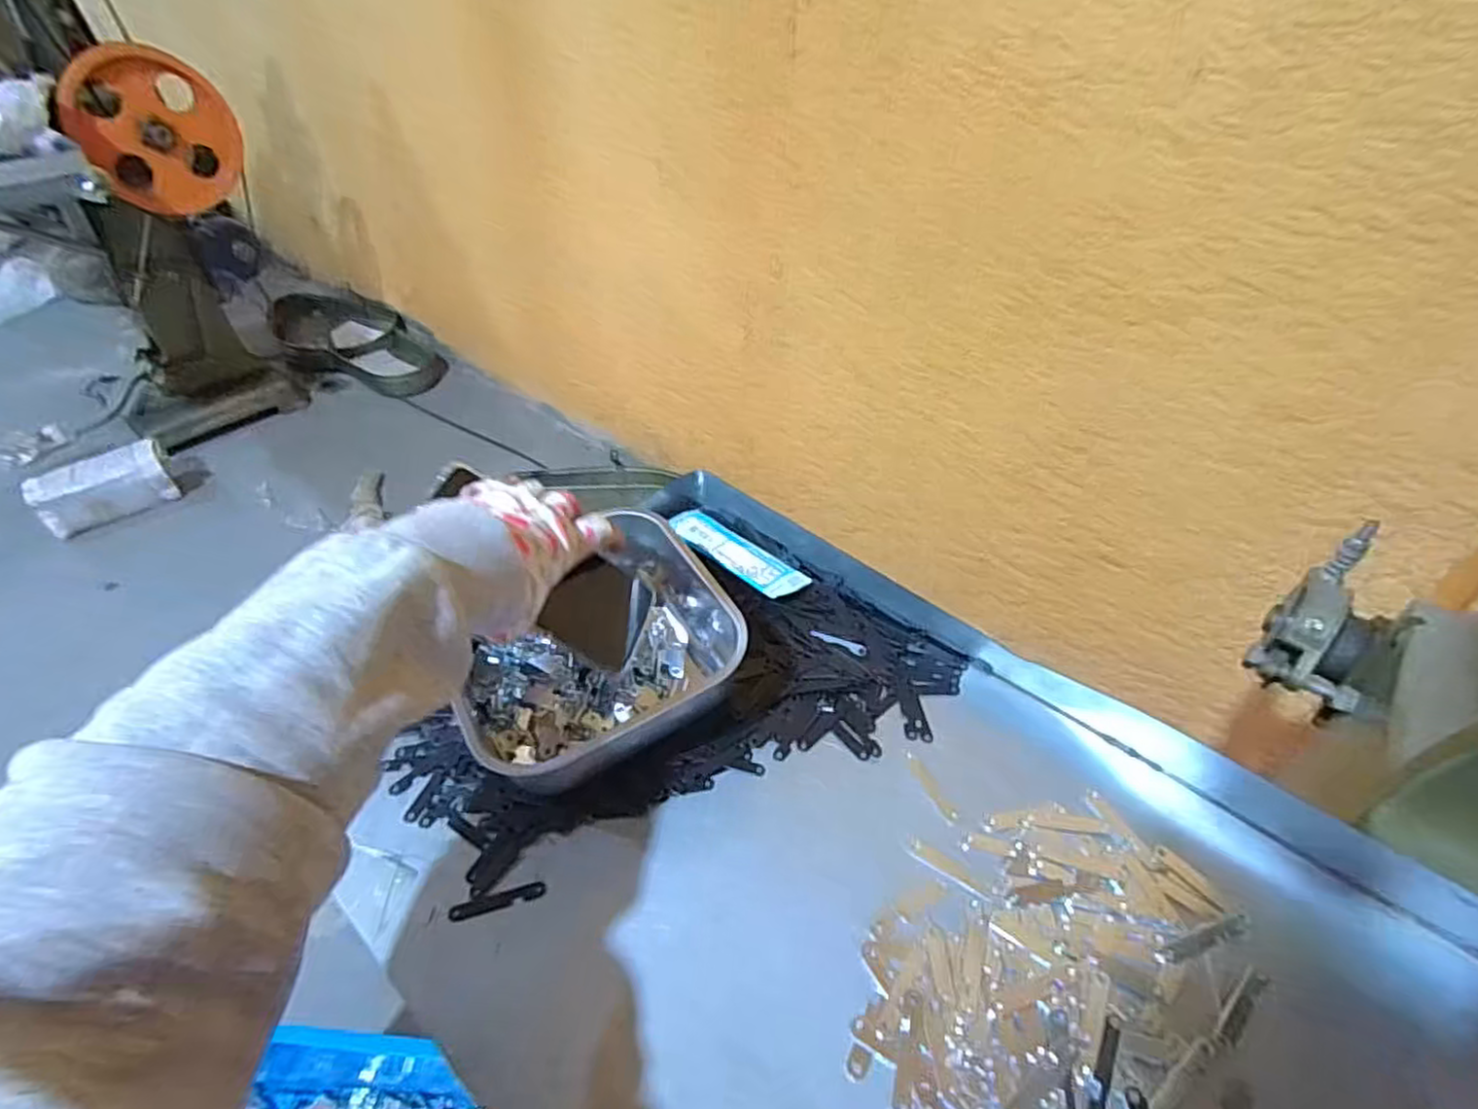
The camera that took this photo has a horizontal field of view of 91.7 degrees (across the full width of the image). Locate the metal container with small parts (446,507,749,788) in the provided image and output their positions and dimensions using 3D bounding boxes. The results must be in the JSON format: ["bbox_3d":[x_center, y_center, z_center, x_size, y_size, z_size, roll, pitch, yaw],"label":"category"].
[{"bbox_3d":[-0.101,0.061,0.482,0.172,0.071,0.149,-20,46,-21],"label":"metal container with small parts"}]

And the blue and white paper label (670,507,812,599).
[{"bbox_3d":[-0.004,-0.003,0.589,0.136,0.008,0.040,31,50,29],"label":"blue and white paper label"}]

